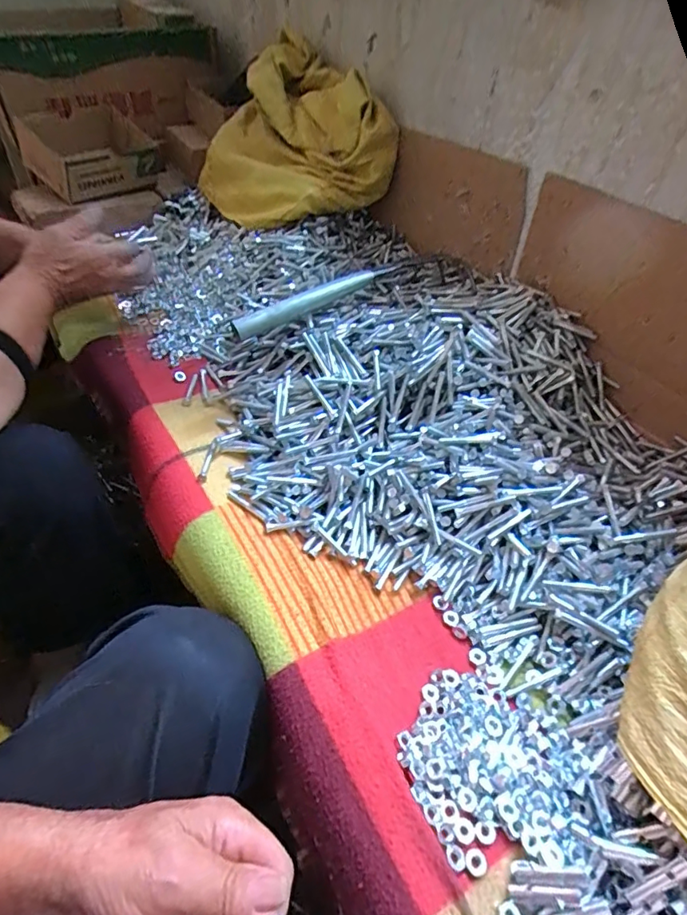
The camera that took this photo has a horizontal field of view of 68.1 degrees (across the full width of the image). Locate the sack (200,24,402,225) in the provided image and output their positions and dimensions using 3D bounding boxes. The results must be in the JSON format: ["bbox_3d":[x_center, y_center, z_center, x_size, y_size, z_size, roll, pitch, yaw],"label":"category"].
[{"bbox_3d":[-0.081,-0.475,0.777,0.203,0.197,0.267,-24,55,-26],"label":"sack"}]

